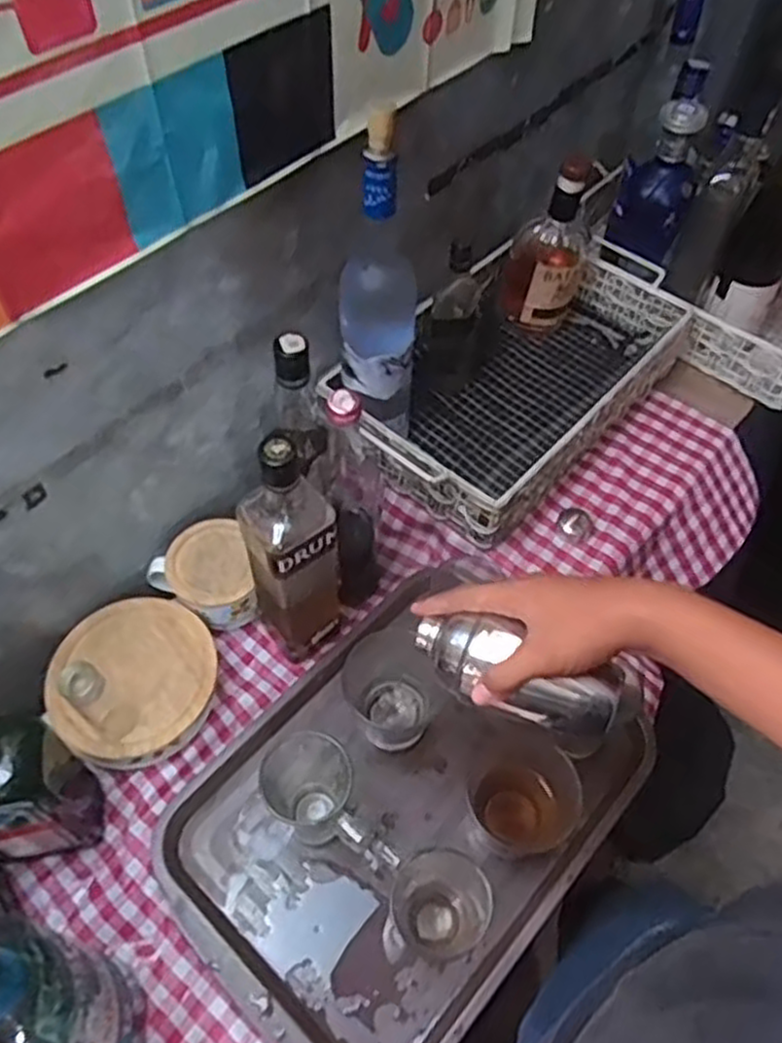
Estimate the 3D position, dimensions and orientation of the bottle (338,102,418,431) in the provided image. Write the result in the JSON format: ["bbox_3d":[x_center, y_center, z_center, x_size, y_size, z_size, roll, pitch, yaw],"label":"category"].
[{"bbox_3d":[-0.012,-0.226,0.725,0.073,0.317,0.091,0,55,-2],"label":"bottle"}]

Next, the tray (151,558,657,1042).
[{"bbox_3d":[0.018,0.236,0.685,0.303,0.044,0.418,37,61,22],"label":"tray"}]

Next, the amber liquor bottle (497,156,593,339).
[{"bbox_3d":[0.188,-0.329,0.915,0.093,0.229,0.076,12,55,6],"label":"amber liquor bottle"}]

